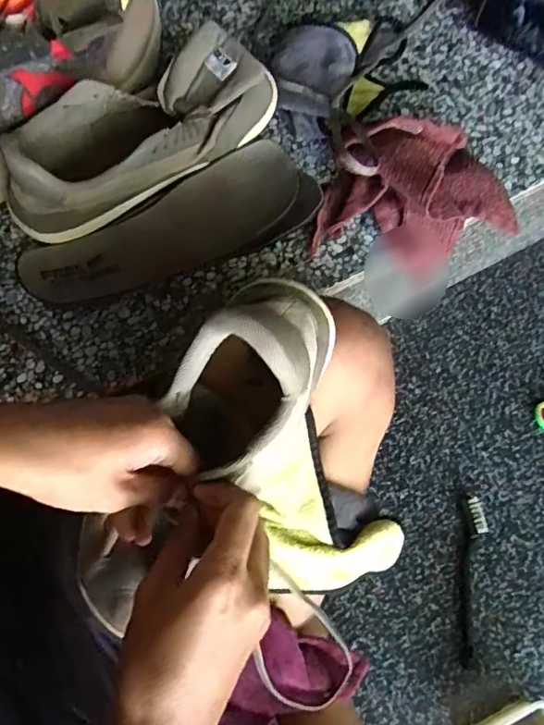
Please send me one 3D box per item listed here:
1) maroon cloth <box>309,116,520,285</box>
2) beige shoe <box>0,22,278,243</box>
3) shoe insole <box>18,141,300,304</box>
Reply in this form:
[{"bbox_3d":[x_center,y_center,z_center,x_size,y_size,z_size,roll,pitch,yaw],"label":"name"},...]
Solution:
[{"bbox_3d":[0.129,-0.154,0.526,0.182,0.086,0.130,-28,73,-8],"label":"maroon cloth"},{"bbox_3d":[-0.125,-0.213,0.512,0.270,0.089,0.099,-33,74,-10],"label":"beige shoe"},{"bbox_3d":[-0.097,-0.123,0.514,0.268,0.022,0.089,-30,73,-9],"label":"shoe insole"}]

